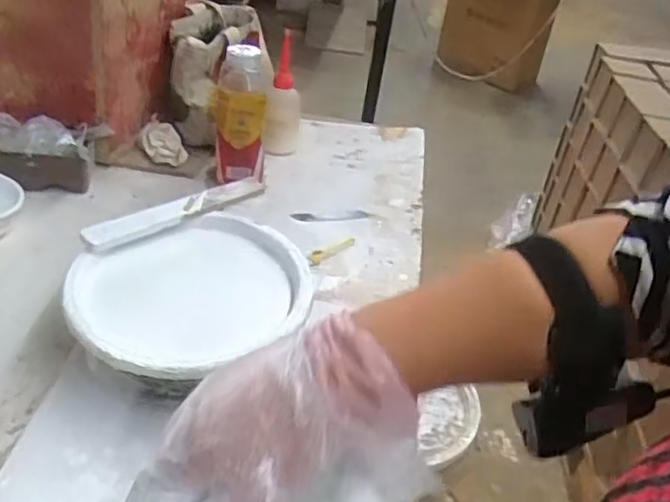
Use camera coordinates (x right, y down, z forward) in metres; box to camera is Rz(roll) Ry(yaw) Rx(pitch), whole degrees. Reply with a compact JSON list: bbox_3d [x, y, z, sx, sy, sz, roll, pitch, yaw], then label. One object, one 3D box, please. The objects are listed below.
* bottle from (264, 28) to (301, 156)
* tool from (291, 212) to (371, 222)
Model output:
[{"bbox_3d":[-0.078,-0.229,0.983,0.050,0.162,0.056,8,36,2],"label":"bottle"},{"bbox_3d":[-0.005,-0.047,0.889,0.109,0.006,0.019,-5,38,-16],"label":"tool"}]

